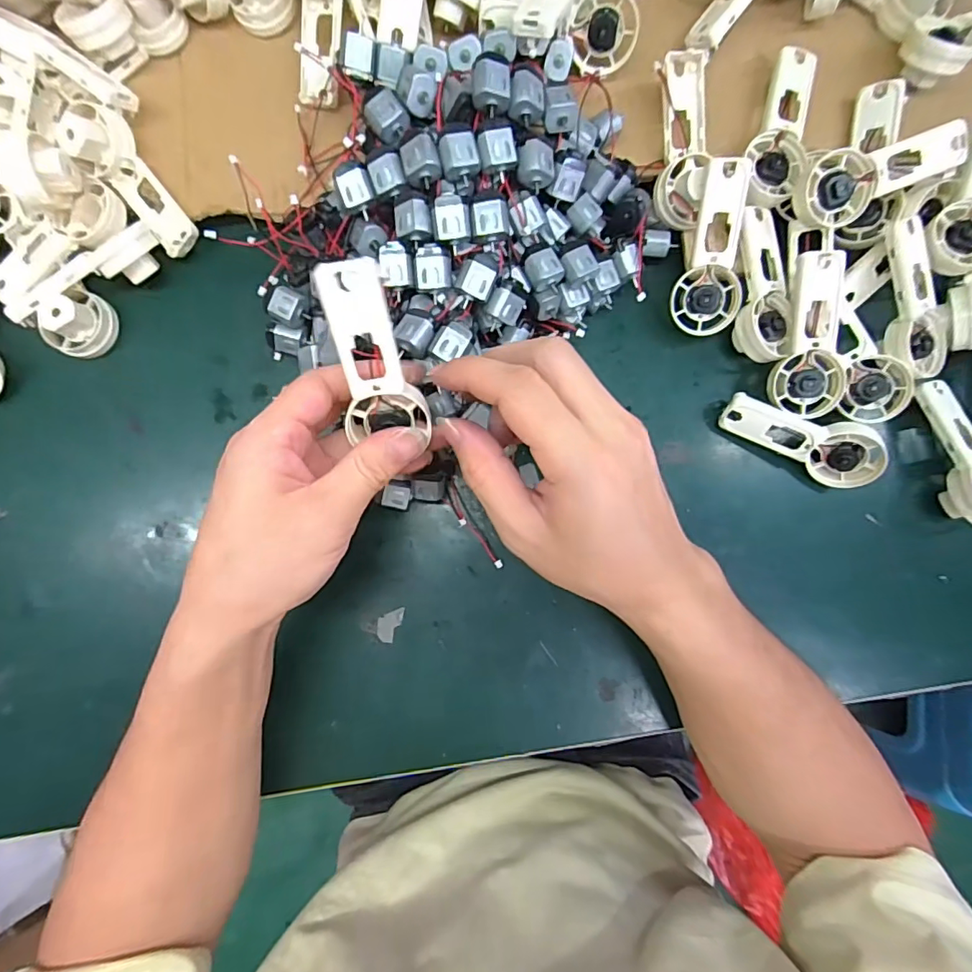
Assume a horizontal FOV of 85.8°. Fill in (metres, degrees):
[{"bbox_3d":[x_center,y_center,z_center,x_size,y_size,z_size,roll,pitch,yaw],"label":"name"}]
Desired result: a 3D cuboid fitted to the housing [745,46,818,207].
[{"bbox_3d":[0.180,-0.217,0.317,0.035,0.016,0.092,15,87,-1],"label":"housing"}]

